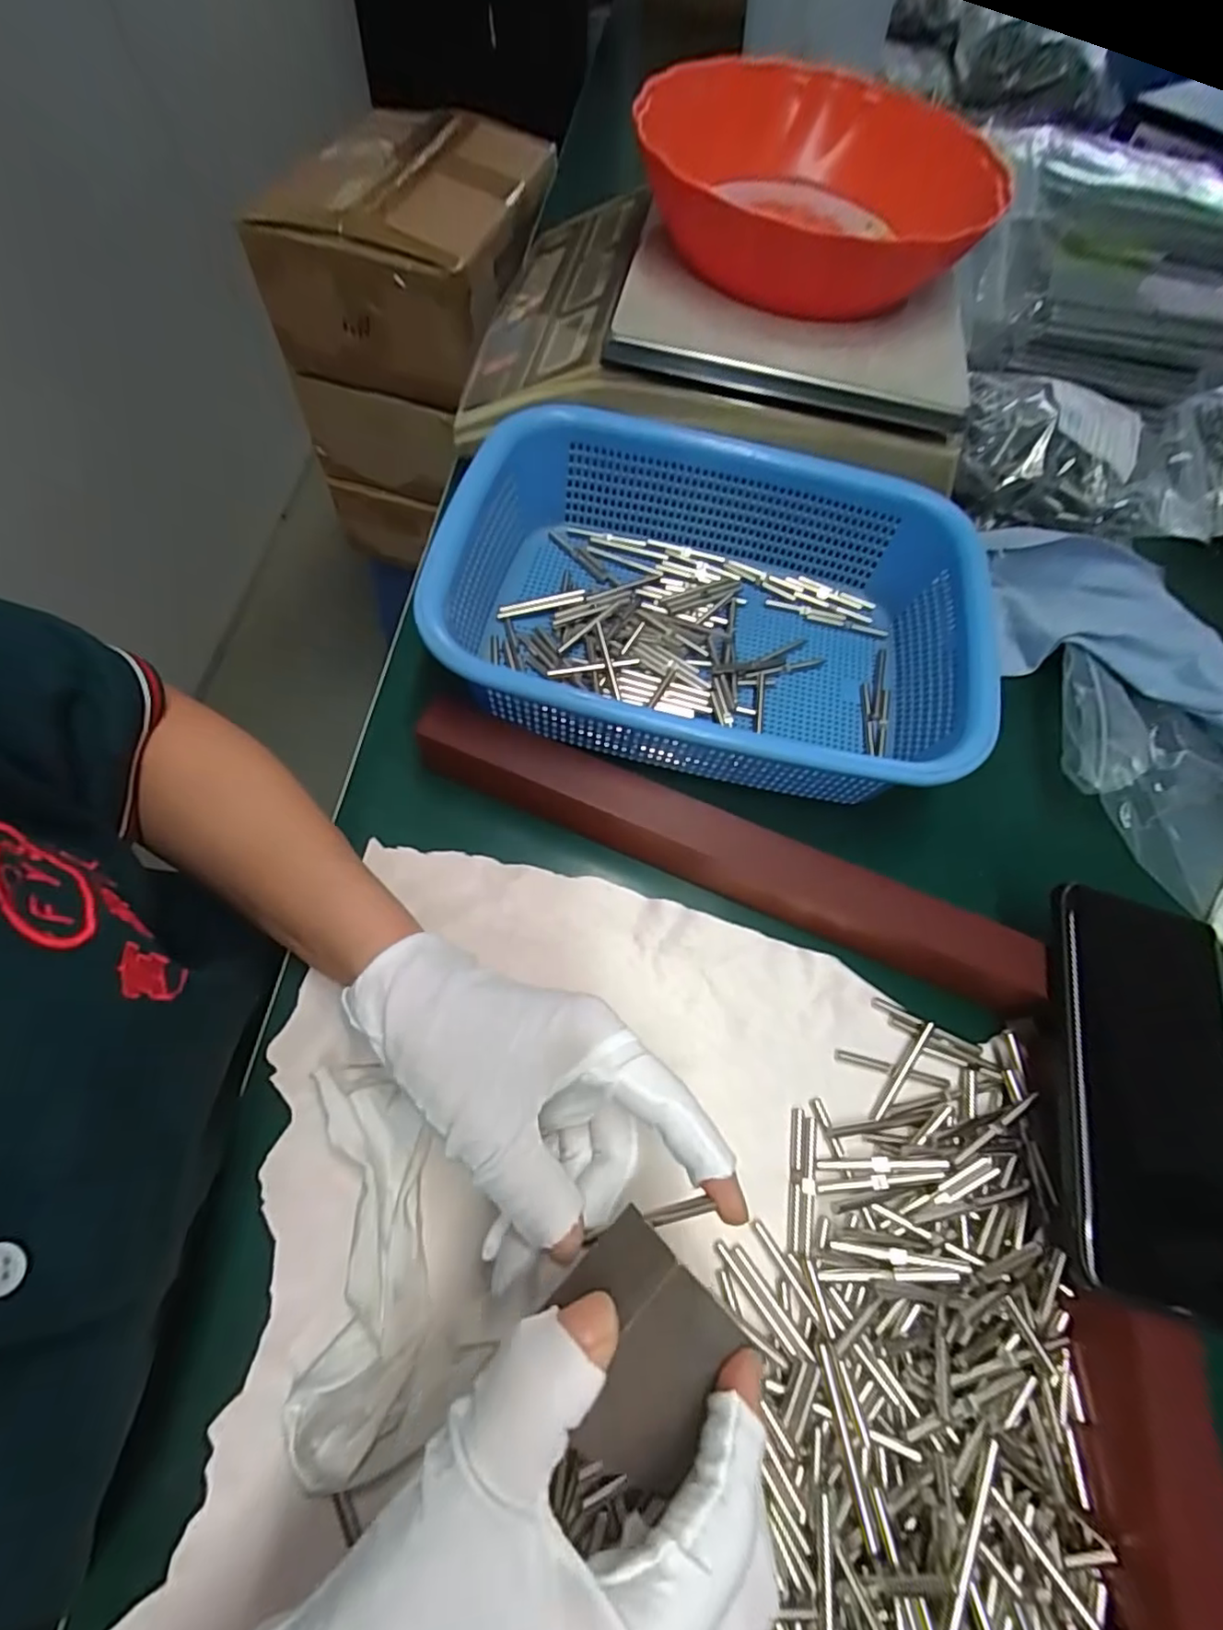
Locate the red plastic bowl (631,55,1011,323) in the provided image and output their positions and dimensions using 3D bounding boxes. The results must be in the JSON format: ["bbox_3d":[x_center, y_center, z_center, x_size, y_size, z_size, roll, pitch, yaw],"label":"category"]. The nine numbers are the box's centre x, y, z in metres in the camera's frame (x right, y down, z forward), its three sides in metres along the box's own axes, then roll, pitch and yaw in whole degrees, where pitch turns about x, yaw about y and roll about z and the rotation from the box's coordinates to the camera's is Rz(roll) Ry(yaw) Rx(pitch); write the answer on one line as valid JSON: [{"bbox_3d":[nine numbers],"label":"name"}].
[{"bbox_3d":[0.126,-0.399,0.387,0.210,0.068,0.229,1,64,-2],"label":"red plastic bowl"}]

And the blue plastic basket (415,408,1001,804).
[{"bbox_3d":[0.051,-0.115,0.344,0.275,0.079,0.208,12,64,4],"label":"blue plastic basket"}]

